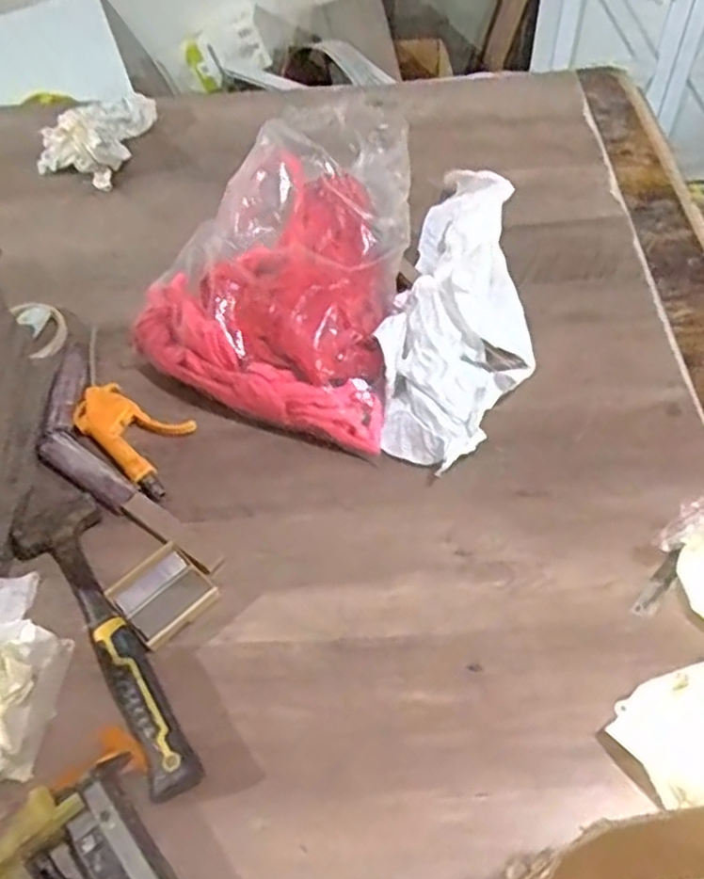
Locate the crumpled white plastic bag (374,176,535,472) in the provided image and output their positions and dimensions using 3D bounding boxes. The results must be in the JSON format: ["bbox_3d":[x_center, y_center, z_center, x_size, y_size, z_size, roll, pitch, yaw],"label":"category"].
[{"bbox_3d":[0.125,-0.147,0.769,0.147,0.089,0.392,11,55,12],"label":"crumpled white plastic bag"}]

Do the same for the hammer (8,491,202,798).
[{"bbox_3d":[-0.198,0.149,0.602,0.073,0.037,0.299,-31,58,-18],"label":"hammer"}]

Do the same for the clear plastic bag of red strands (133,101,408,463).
[{"bbox_3d":[-0.051,-0.176,0.745,0.246,0.154,0.313,13,56,13],"label":"clear plastic bag of red strands"}]

